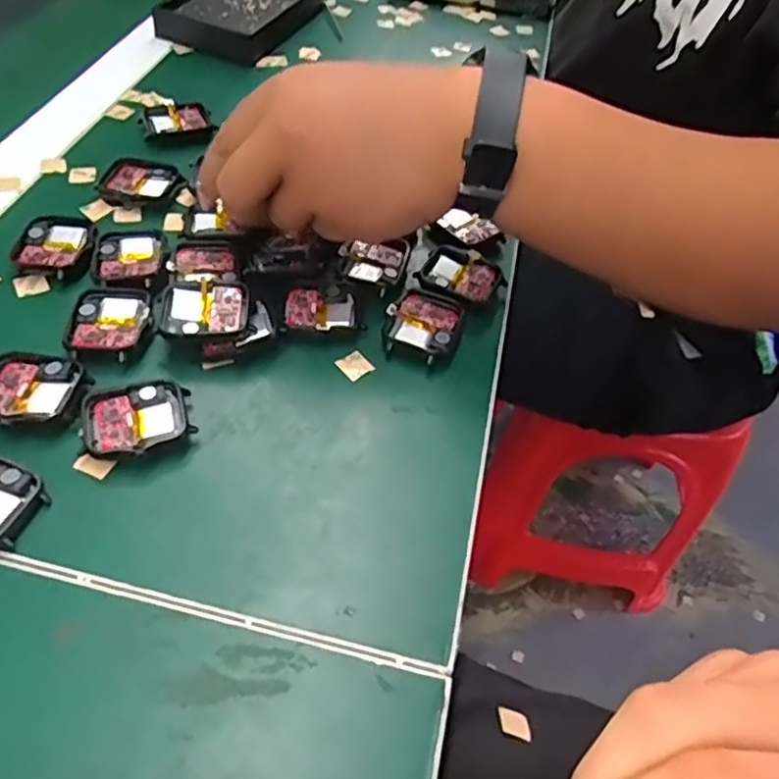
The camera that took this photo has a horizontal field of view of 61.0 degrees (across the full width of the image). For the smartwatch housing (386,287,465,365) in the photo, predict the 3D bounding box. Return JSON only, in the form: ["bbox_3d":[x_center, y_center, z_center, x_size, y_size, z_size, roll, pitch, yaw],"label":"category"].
[{"bbox_3d":[0.018,-0.034,0.351,0.035,0.011,0.046,19,52,10],"label":"smartwatch housing"}]

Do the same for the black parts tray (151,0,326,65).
[{"bbox_3d":[-0.129,-0.336,0.572,0.110,0.018,0.153,17,51,8],"label":"black parts tray"}]

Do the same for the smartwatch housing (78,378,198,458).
[{"bbox_3d":[-0.113,0.014,0.296,0.046,0.010,0.040,-10,53,-14],"label":"smartwatch housing"}]

